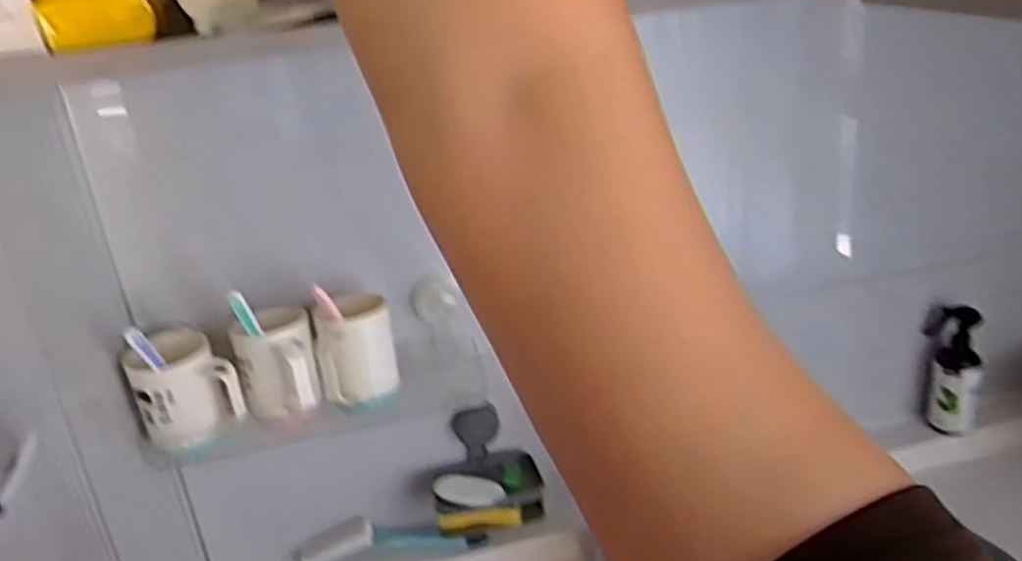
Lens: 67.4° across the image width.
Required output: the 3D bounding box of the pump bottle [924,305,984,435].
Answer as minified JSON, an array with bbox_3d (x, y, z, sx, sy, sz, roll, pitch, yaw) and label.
[{"bbox_3d":[0.589,0.115,1.020,0.062,0.178,0.051,4,20,32],"label":"pump bottle"}]

